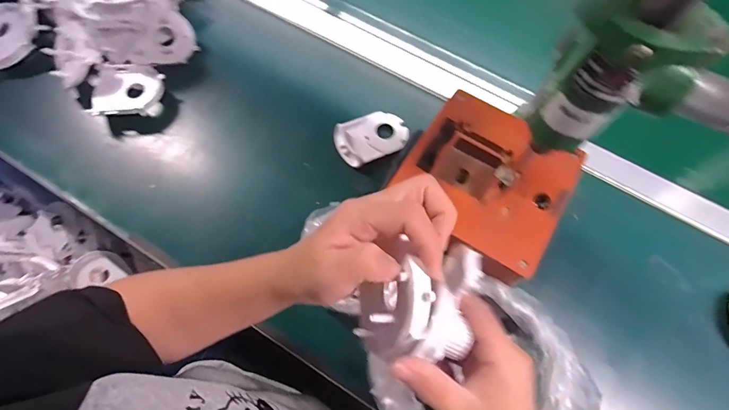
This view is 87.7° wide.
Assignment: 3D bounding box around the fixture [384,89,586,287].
[{"bbox_3d":[0.116,-0.017,0.398,0.157,0.065,0.161,29,70,9],"label":"fixture"}]

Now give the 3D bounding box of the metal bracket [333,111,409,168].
[{"bbox_3d":[0.009,-0.083,0.462,0.087,0.013,0.056,-23,71,-10],"label":"metal bracket"}]

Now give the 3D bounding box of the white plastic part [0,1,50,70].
[{"bbox_3d":[-0.453,-0.214,0.473,0.069,0.021,0.090,38,85,0],"label":"white plastic part"}]

